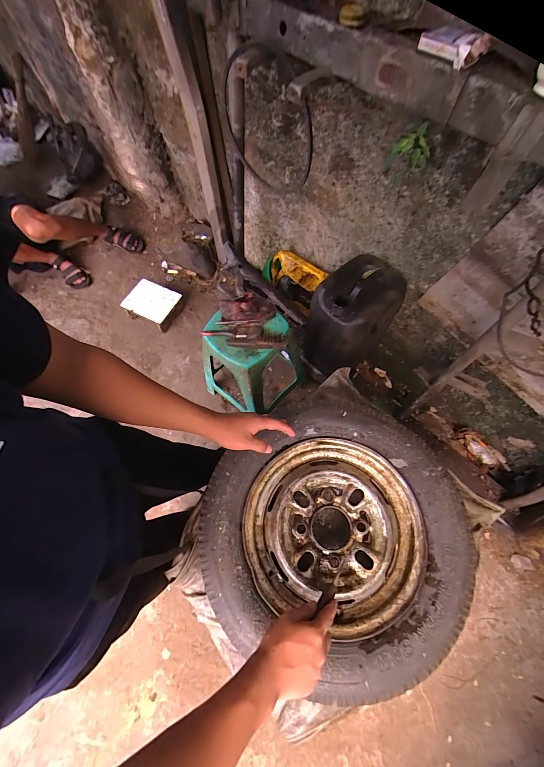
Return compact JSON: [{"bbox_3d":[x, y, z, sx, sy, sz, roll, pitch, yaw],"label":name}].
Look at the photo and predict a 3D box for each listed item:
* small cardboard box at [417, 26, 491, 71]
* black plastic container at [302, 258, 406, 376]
[{"bbox_3d":[0.277,-0.516,0.468,0.100,0.038,0.032,18,67,10],"label":"small cardboard box"},{"bbox_3d":[0.285,-0.224,1.114,0.231,0.358,0.281,38,72,17],"label":"black plastic container"}]

